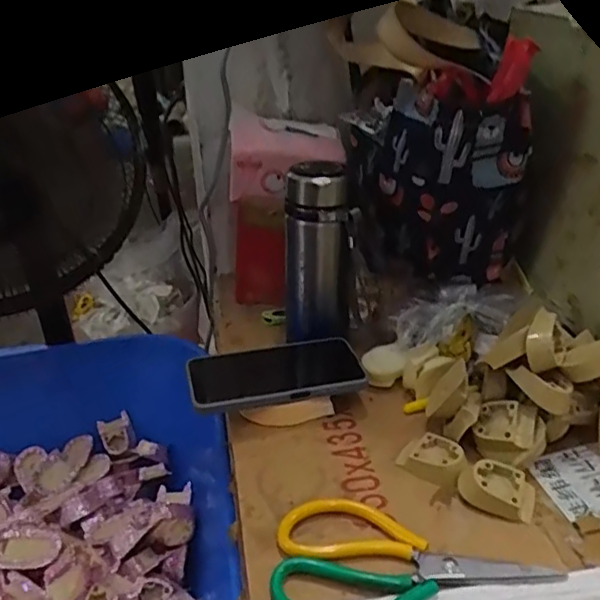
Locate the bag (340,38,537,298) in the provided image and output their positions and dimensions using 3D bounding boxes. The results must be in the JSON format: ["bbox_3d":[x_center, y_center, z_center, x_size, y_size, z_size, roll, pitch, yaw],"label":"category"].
[{"bbox_3d":[0.132,-0.113,0.604,0.168,0.245,0.106,4,30,10],"label":"bag"}]

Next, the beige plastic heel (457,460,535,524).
[{"bbox_3d":[0.154,0.148,0.478,0.055,0.023,0.041,5,30,14],"label":"beige plastic heel"}]

